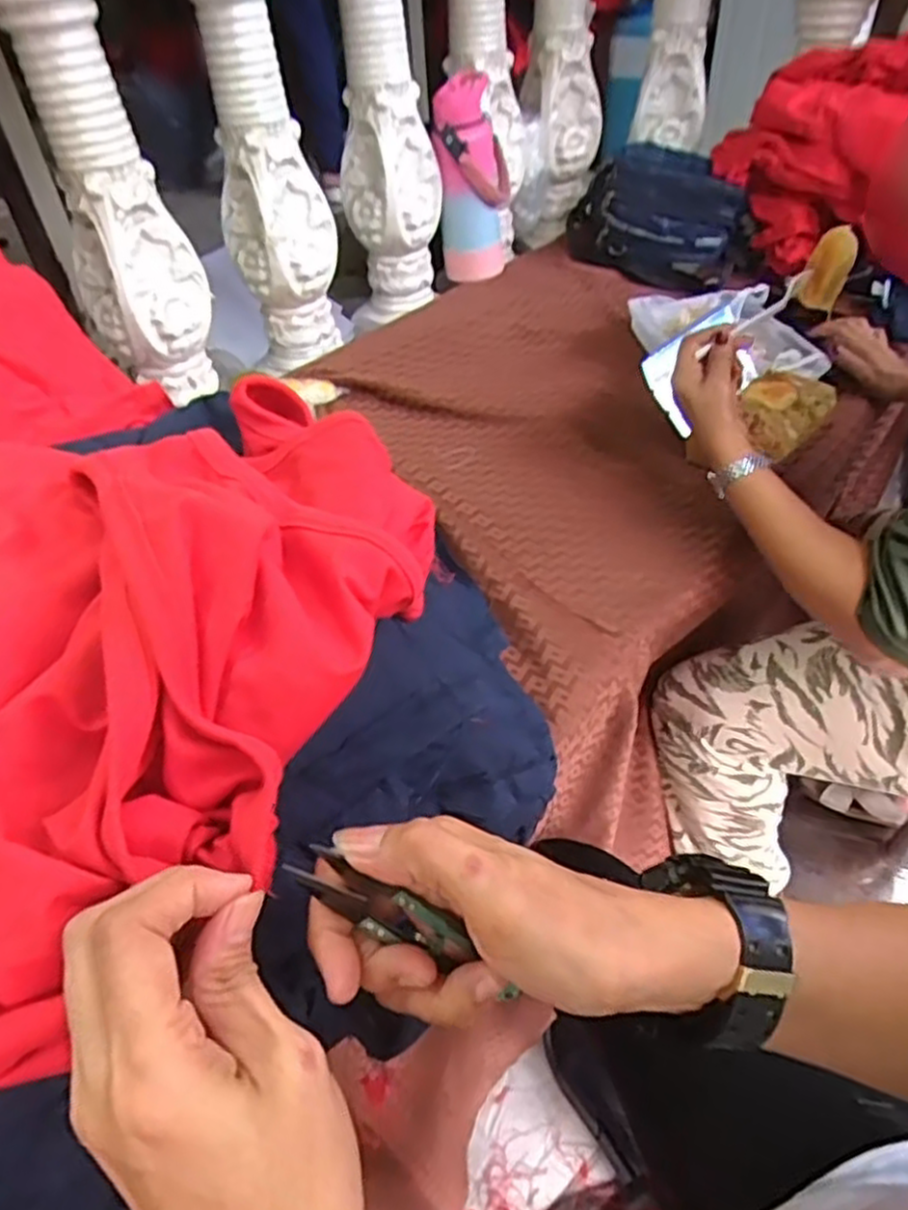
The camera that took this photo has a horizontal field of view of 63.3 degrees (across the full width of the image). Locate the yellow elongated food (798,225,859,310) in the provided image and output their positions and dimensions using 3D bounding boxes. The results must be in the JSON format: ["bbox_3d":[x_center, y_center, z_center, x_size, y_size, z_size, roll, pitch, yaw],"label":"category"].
[{"bbox_3d":[0.346,-0.307,0.683,0.037,0.071,0.040,15,48,19],"label":"yellow elongated food"}]

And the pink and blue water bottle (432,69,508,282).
[{"bbox_3d":[0.023,-0.629,1.121,0.112,0.264,0.093,-18,46,-13],"label":"pink and blue water bottle"}]

